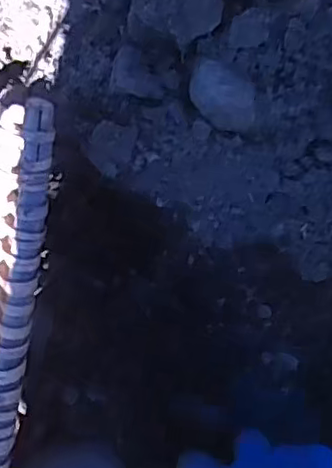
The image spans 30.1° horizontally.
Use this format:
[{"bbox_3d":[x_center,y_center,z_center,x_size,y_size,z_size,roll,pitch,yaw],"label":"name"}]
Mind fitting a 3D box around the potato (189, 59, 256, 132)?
[{"bbox_3d":[0.031,-0.074,0.330,0.043,0.022,0.026,42,89,-2],"label":"potato"}]

